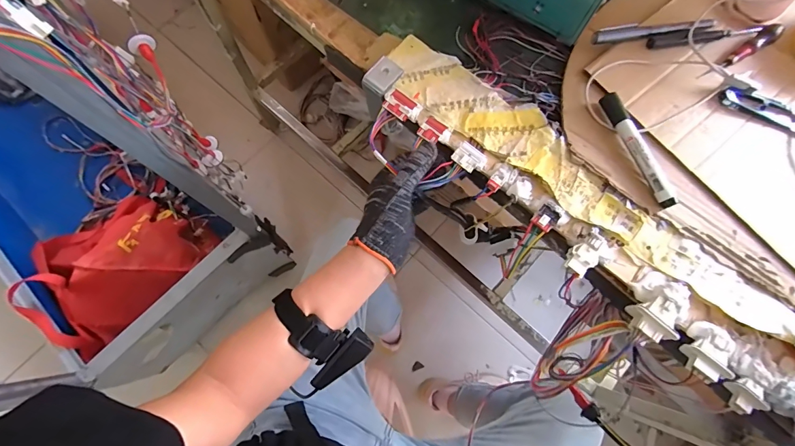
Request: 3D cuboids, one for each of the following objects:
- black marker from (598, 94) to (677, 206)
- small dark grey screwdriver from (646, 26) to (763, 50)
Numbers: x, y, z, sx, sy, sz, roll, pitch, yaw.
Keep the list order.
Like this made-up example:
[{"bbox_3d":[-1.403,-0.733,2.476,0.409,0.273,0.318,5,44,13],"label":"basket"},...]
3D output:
[{"bbox_3d":[0.247,-0.077,0.396,0.014,0.020,0.133,-19,77,-6],"label":"black marker"},{"bbox_3d":[0.353,-0.215,0.437,0.137,0.011,0.016,-9,76,-4],"label":"small dark grey screwdriver"}]

